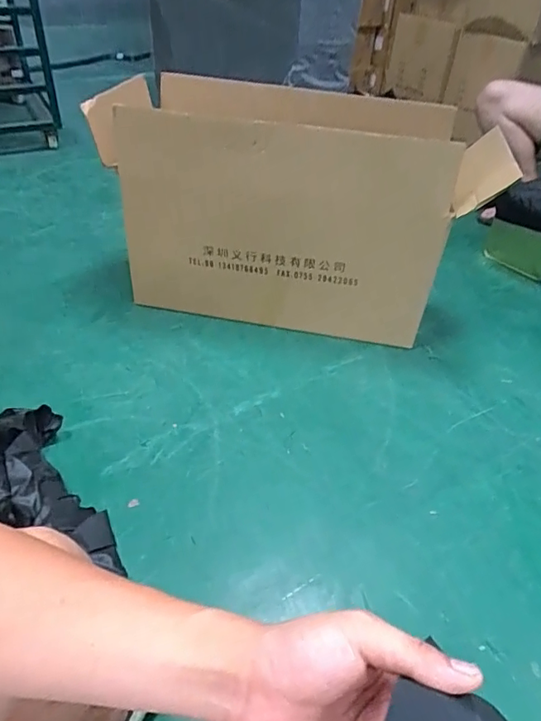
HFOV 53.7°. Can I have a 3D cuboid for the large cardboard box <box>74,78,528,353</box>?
[{"bbox_3d":[0.045,-0.385,1.381,0.936,0.577,0.328,7,41,3],"label":"large cardboard box"}]

